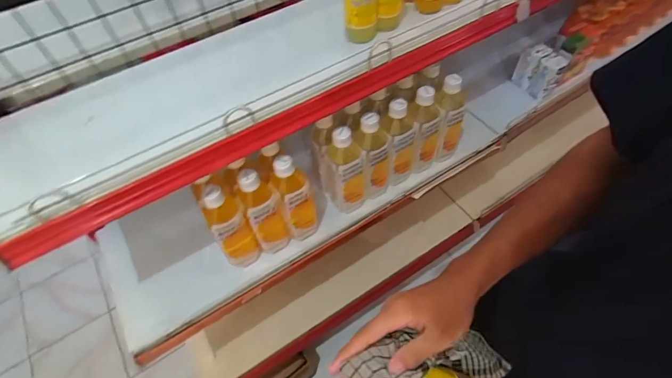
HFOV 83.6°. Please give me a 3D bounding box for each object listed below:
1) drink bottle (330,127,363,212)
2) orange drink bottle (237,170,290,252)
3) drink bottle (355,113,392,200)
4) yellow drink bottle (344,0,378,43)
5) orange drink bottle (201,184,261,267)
[{"bbox_3d":[0.022,-0.037,0.711,0.058,0.205,0.059,-2,55,3],"label":"drink bottle"},{"bbox_3d":[-0.129,0.039,0.668,0.062,0.188,0.053,-27,57,-14],"label":"orange drink bottle"},{"bbox_3d":[0.073,-0.062,0.726,0.069,0.195,0.065,2,55,6],"label":"drink bottle"},{"bbox_3d":[0.039,-0.298,0.597,0.051,0.122,0.065,-2,55,3],"label":"yellow drink bottle"},{"bbox_3d":[-0.181,0.067,0.653,0.068,0.184,0.055,-31,58,-17],"label":"orange drink bottle"}]

